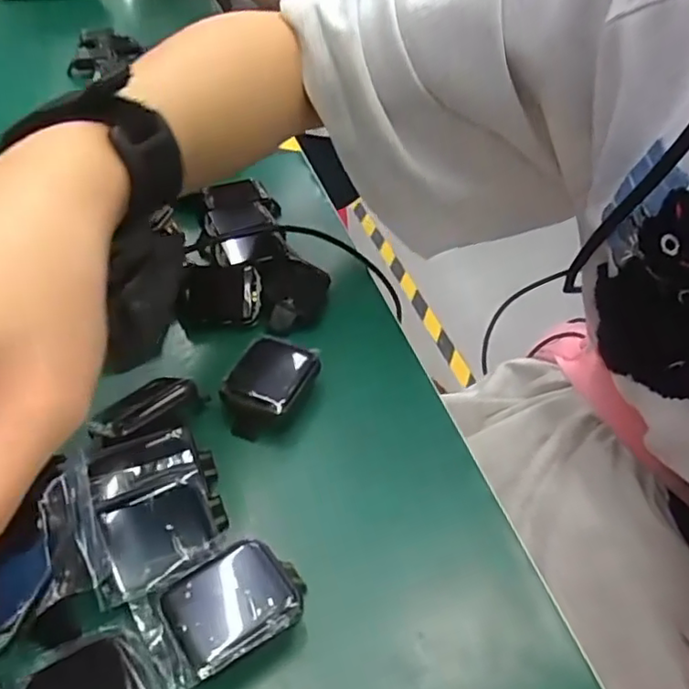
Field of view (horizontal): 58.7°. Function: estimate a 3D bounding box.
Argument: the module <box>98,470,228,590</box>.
[{"bbox_3d":[-0.065,0.066,0.225,0.042,0.009,0.028,-22,80,-24],"label":"module"}]

